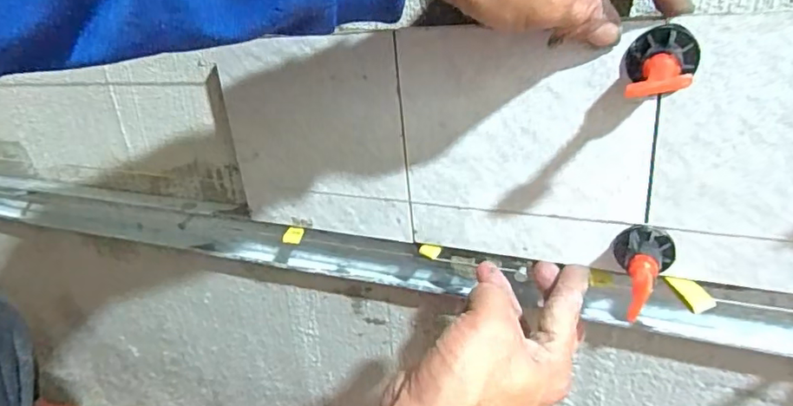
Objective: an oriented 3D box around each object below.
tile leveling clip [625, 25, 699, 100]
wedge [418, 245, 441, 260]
[{"bbox_3d":[0.128,-0.066,0.265,0.032,0.034,0.028,7,30,28],"label":"tile leveling clip"},{"bbox_3d":[0.024,0.035,0.389,0.016,0.010,0.005,2,27,18],"label":"wedge"}]

